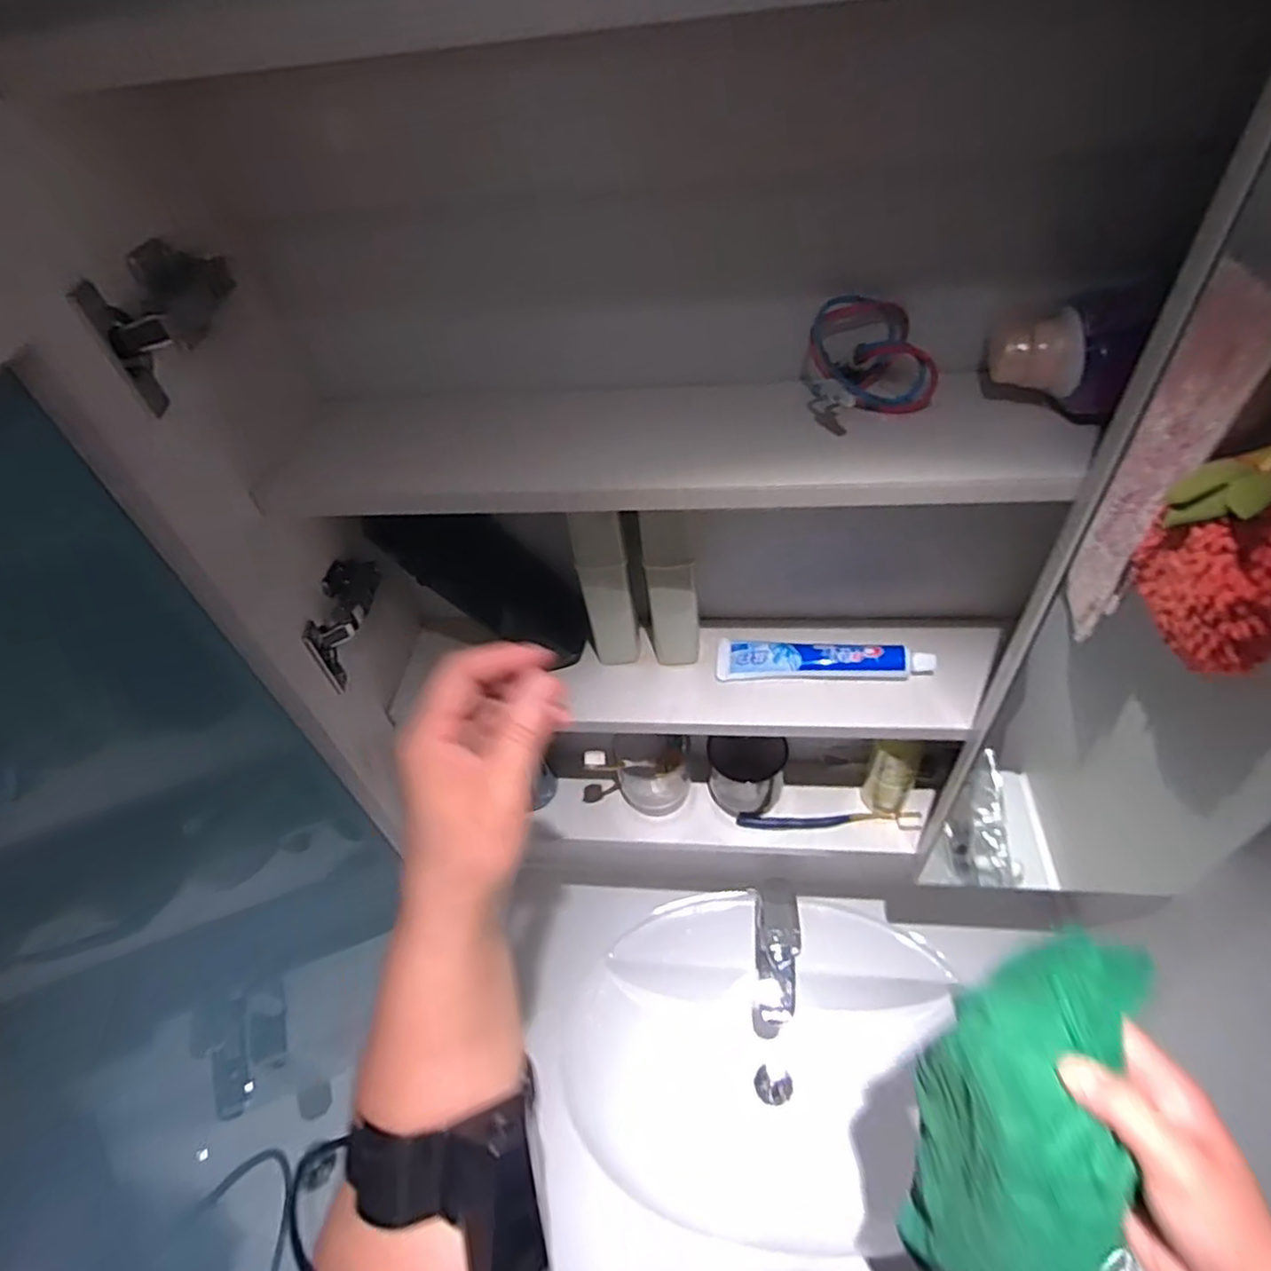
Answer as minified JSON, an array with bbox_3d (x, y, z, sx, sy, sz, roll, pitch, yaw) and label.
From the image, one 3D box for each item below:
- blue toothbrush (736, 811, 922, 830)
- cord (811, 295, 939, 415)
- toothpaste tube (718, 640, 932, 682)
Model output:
[{"bbox_3d":[0.201,0.194,0.729,0.185,0.013,0.018,-1,47,6],"label":"blue toothbrush"},{"bbox_3d":[0.142,-0.174,0.429,0.069,0.059,0.055,-11,47,-3],"label":"cord"},{"bbox_3d":[0.158,0.023,0.587,0.175,0.026,0.033,2,48,9],"label":"toothpaste tube"}]

